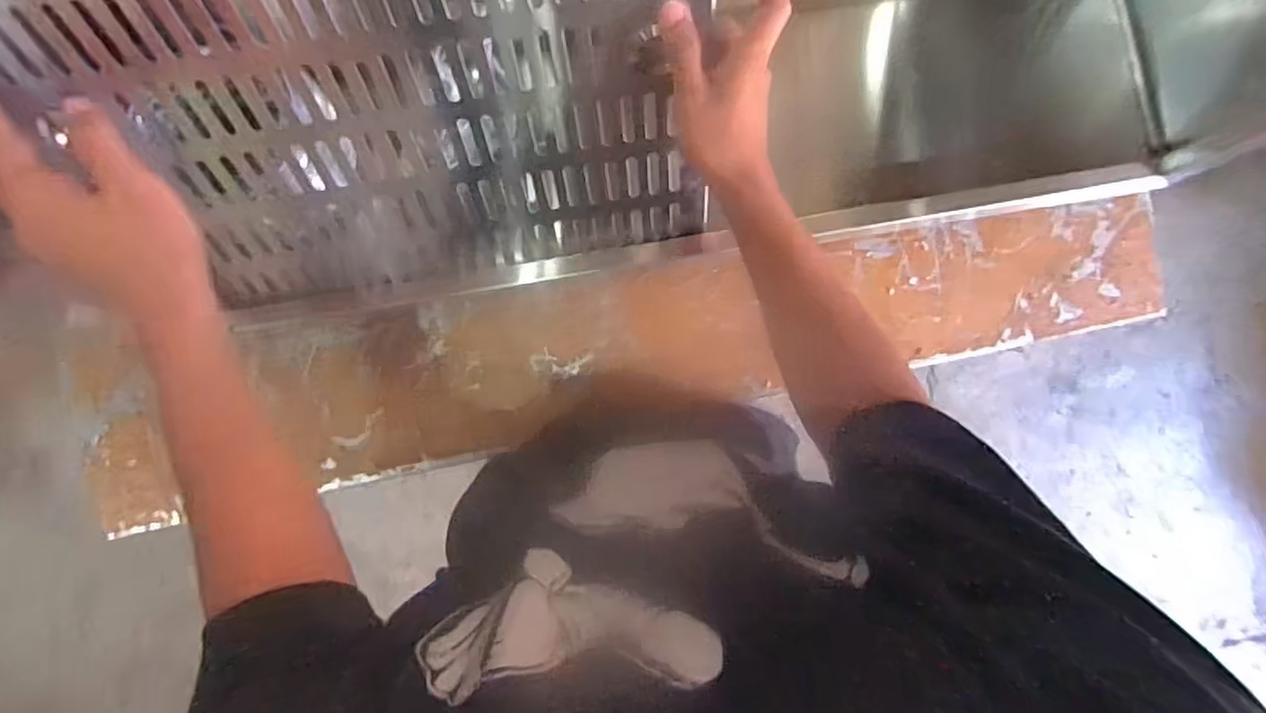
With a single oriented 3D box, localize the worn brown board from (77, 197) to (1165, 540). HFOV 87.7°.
[{"bbox_3d":[0.003,-0.006,0.718,1.152,0.046,0.196,-8,95,-2],"label":"worn brown board"}]

